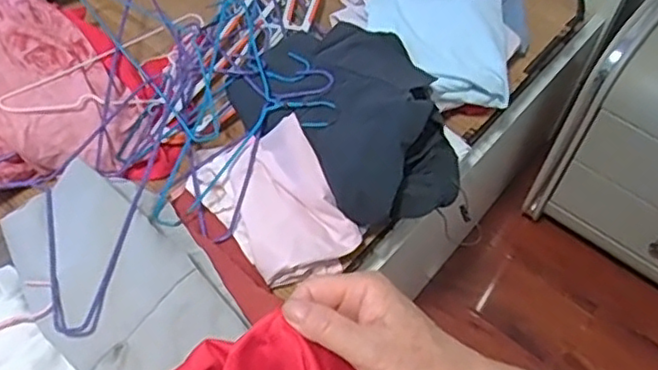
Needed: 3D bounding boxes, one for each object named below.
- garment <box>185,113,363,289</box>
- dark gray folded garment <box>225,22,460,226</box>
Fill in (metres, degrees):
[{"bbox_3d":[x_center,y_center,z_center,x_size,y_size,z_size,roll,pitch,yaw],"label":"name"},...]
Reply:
[{"bbox_3d":[-0.071,0.014,0.807,0.134,0.082,0.212,-33,62,-25],"label":"garment"},{"bbox_3d":[0.032,-0.115,0.870,0.240,0.107,0.352,-36,63,-26],"label":"dark gray folded garment"}]

